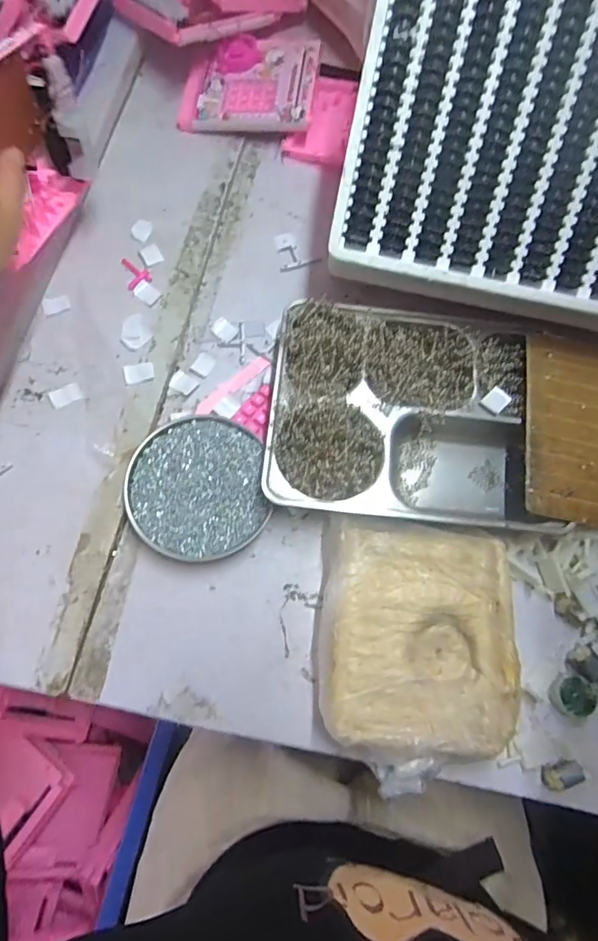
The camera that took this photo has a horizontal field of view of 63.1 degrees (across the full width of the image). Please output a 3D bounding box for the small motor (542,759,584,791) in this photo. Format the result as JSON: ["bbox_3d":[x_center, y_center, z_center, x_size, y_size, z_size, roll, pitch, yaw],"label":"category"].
[{"bbox_3d":[0.215,0.247,0.397,0.031,0.014,0.017,-21,74,-9],"label":"small motor"}]

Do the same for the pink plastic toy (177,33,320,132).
[{"bbox_3d":[-0.060,-0.473,0.592,0.159,0.032,0.116,6,73,3],"label":"pink plastic toy"}]

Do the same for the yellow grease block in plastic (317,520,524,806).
[{"bbox_3d":[0.096,0.150,0.418,0.162,0.043,0.206,6,72,0],"label":"yellow grease block in plastic"}]

